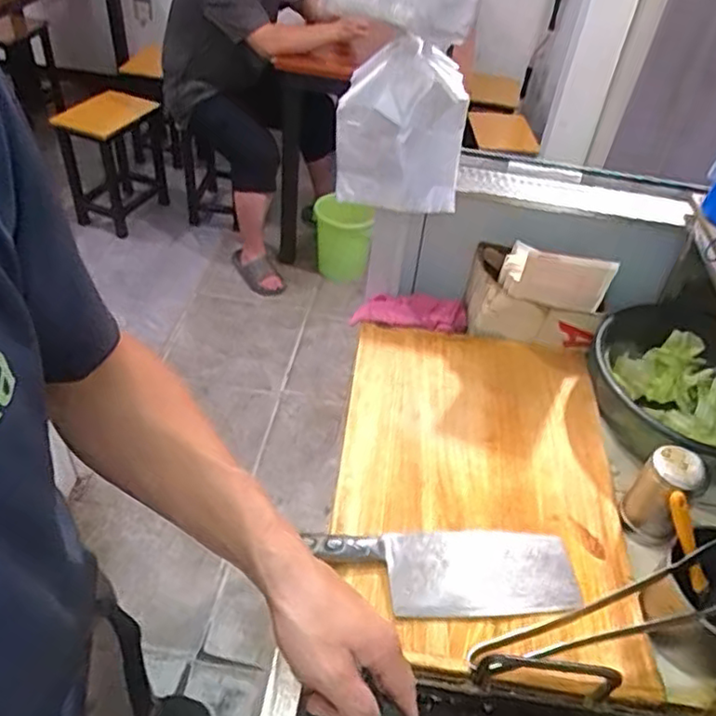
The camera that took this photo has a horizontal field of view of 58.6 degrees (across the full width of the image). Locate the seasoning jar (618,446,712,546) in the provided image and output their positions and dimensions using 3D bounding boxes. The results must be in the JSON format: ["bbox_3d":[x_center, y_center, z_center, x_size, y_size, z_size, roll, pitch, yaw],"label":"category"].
[{"bbox_3d":[0.340,0.148,0.712,0.061,0.094,0.062,3,43,-3],"label":"seasoning jar"}]

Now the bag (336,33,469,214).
[{"bbox_3d":[0.053,-0.279,0.789,0.153,0.183,0.076,2,43,-5],"label":"bag"}]

